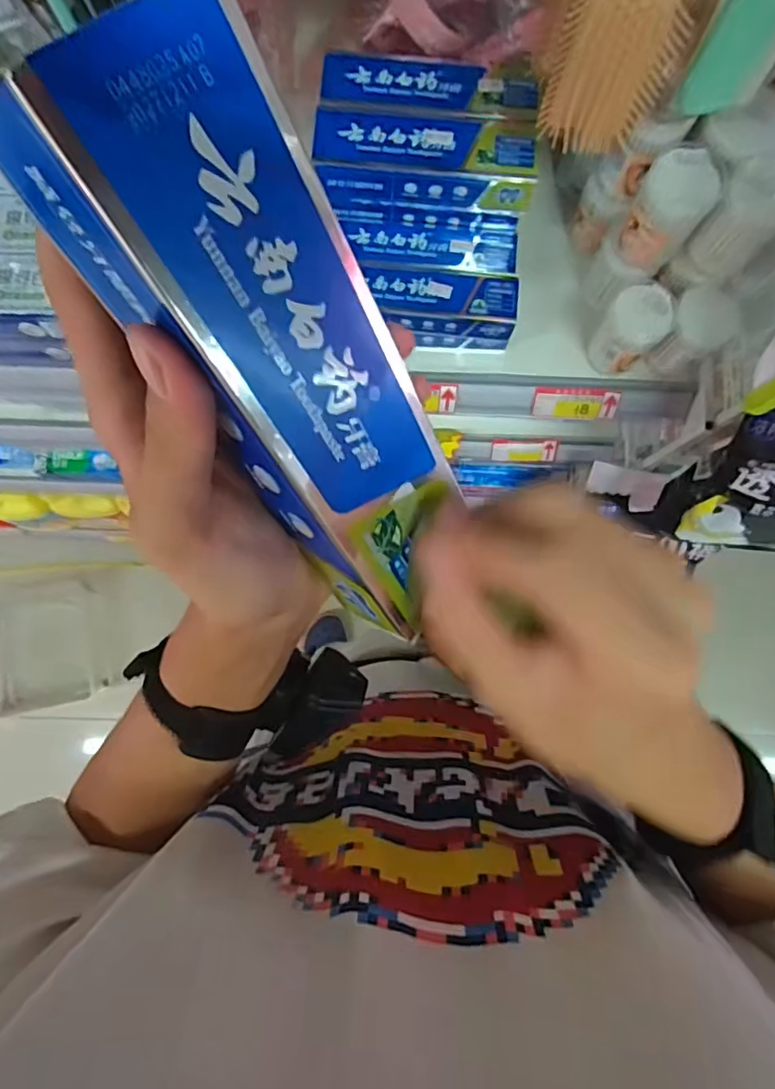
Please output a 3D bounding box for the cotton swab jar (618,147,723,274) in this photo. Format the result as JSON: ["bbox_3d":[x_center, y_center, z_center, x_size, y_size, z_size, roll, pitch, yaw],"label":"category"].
[{"bbox_3d":[0.234,-0.281,0.486,0.055,0.076,0.058,39,83,4],"label":"cotton swab jar"}]

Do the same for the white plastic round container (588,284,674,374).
[{"bbox_3d":[0.232,-0.204,0.548,0.049,0.073,0.055,41,83,5],"label":"white plastic round container"}]

